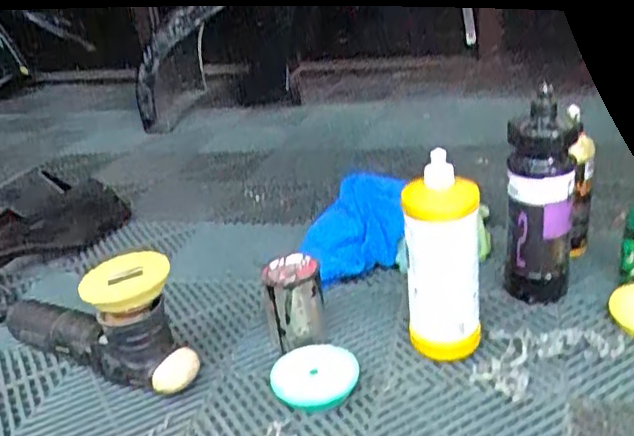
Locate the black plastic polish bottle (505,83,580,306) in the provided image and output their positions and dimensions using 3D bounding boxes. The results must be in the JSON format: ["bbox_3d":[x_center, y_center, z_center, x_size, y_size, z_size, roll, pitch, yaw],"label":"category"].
[{"bbox_3d":[0.277,-0.016,0.822,0.077,0.265,0.063,1,26,19],"label":"black plastic polish bottle"}]

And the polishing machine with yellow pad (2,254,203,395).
[{"bbox_3d":[-0.292,0.111,0.830,0.327,0.151,0.081,12,31,36],"label":"polishing machine with yellow pad"}]

